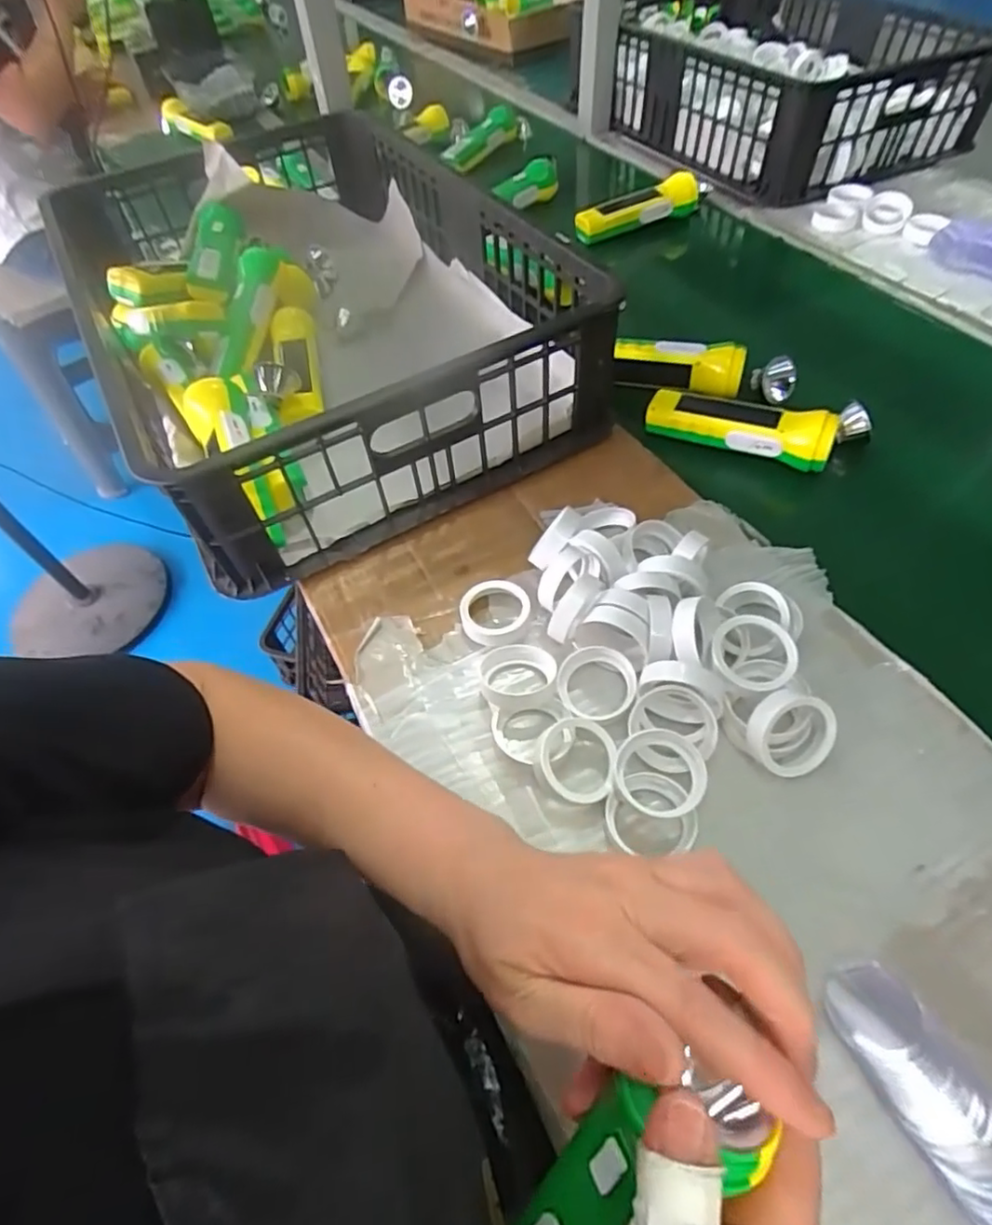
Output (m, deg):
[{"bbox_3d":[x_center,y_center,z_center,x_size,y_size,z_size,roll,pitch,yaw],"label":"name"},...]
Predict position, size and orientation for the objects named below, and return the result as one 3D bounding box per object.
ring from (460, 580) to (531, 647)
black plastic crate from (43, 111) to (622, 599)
[{"bbox_3d":[0.000,0.000,0.464,0.052,0.012,0.052,-2,54,3],"label":"ring"},{"bbox_3d":[-0.201,-0.328,0.635,0.385,0.134,0.609,-27,57,-15],"label":"black plastic crate"}]

